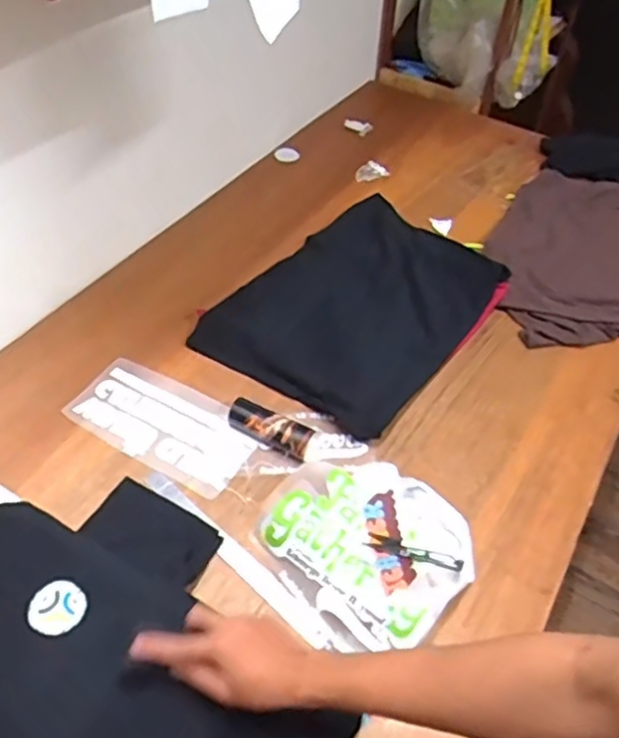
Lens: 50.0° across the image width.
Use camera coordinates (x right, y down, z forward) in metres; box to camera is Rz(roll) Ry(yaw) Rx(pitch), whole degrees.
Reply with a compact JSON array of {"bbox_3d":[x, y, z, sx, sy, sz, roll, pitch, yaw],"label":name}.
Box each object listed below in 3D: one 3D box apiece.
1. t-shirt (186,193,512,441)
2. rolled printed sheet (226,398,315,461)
[{"bbox_3d":[0.086,-0.117,1.155,0.350,0.036,0.481,32,58,20],"label":"t-shirt"},{"bbox_3d":[-0.058,0.084,0.968,0.129,0.035,0.047,23,50,16],"label":"rolled printed sheet"}]

